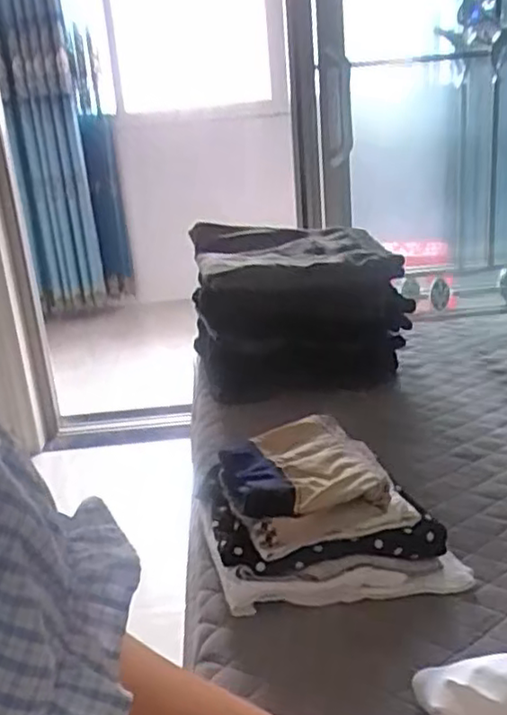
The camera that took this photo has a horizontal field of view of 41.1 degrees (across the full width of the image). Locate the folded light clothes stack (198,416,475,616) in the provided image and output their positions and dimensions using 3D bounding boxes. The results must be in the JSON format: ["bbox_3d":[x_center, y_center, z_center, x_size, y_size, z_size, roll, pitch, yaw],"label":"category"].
[{"bbox_3d":[0.075,0.164,0.751,0.242,0.113,0.203,-7,20,-10],"label":"folded light clothes stack"}]

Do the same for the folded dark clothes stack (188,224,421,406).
[{"bbox_3d":[0.082,-0.088,1.241,0.354,0.263,0.302,-7,20,-8],"label":"folded dark clothes stack"}]

